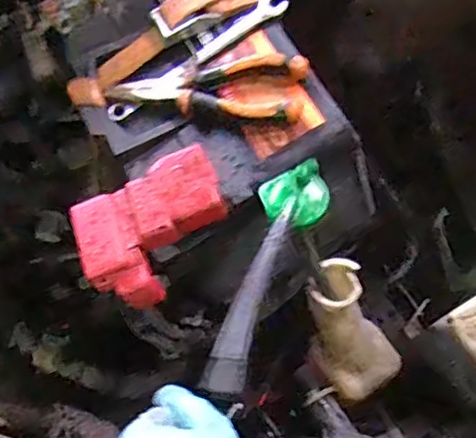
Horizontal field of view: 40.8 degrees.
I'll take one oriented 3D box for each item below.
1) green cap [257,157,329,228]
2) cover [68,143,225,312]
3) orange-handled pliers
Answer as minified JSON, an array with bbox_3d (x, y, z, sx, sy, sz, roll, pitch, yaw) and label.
[{"bbox_3d":[0.038,-0.016,0.405,0.043,0.016,0.039,-21,63,-8],"label":"green cap"},{"bbox_3d":[-0.052,0.005,0.420,0.105,0.042,0.073,-26,64,-11],"label":"cover"},{"bbox_3d":[-0.023,-0.096,0.468,0.145,0.019,0.048,5,62,19],"label":"orange-handled pliers"}]

